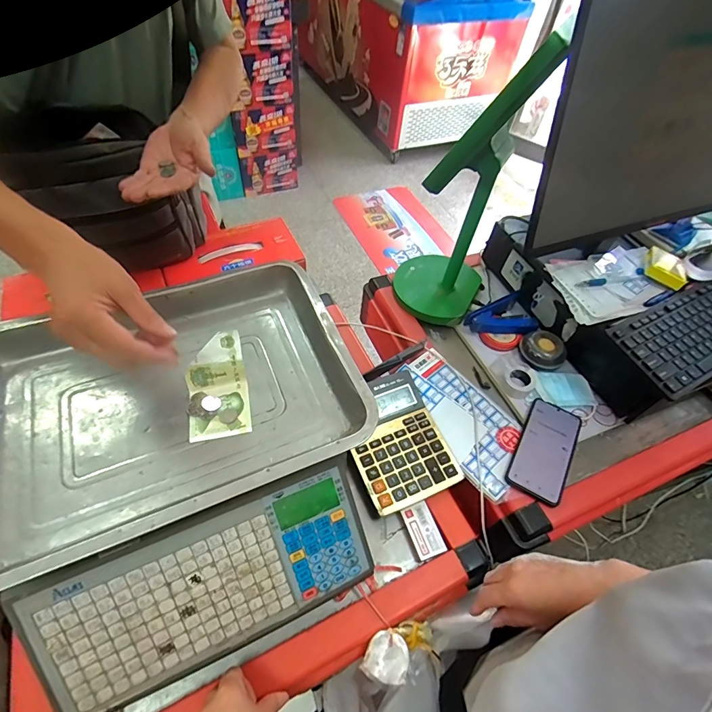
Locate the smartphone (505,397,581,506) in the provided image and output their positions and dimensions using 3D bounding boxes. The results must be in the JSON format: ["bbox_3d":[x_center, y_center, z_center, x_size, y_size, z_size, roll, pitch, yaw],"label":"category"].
[{"bbox_3d":[0.284,0.138,0.599,0.075,0.014,0.158,28,56,15],"label":"smartphone"}]

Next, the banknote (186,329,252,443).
[{"bbox_3d":[-0.148,0.032,0.422,0.062,0.053,0.095,-9,55,-12],"label":"banknote"}]

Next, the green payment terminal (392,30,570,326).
[{"bbox_3d":[0.165,-0.247,0.617,0.153,0.410,0.147,25,55,13],"label":"green payment terminal"}]

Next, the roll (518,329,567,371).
[{"bbox_3d":[0.319,-0.010,0.685,0.075,0.036,0.066,38,59,21],"label":"roll"}]

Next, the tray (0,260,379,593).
[{"bbox_3d":[-0.194,0.040,0.421,0.368,0.051,0.268,-17,57,-17],"label":"tray"}]

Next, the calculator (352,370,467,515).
[{"bbox_3d":[0.058,0.119,0.584,0.135,0.033,0.180,-18,57,-18],"label":"calculator"}]

